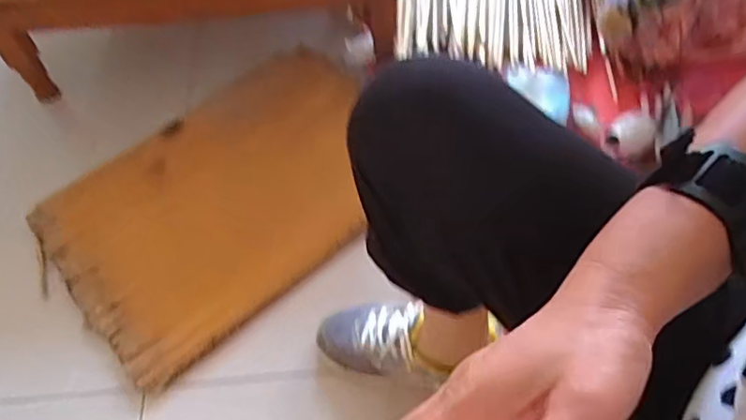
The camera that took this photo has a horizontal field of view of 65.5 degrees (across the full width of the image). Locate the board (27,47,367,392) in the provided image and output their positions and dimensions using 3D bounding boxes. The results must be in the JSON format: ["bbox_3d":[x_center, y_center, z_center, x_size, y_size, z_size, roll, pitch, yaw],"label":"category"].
[{"bbox_3d":[-0.223,-0.043,0.925,0.566,0.036,0.391,-38,62,-20],"label":"board"}]

